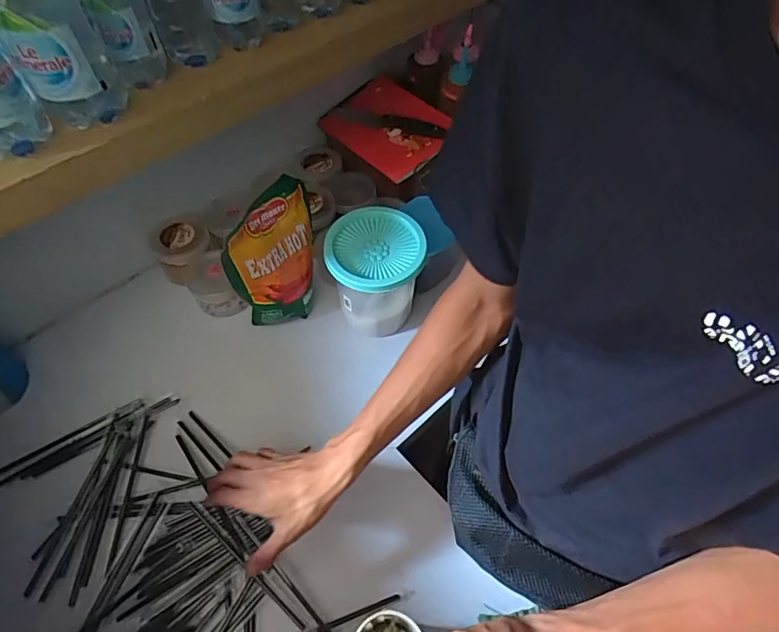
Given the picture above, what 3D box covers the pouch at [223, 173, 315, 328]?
[{"bbox_3d":[-0.152,-0.069,0.639,0.126,0.228,0.033,-31,61,-19],"label":"pouch"}]

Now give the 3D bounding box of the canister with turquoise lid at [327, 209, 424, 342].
[{"bbox_3d":[-0.018,-0.056,0.679,0.123,0.146,0.122,0,56,0],"label":"canister with turquoise lid"}]

